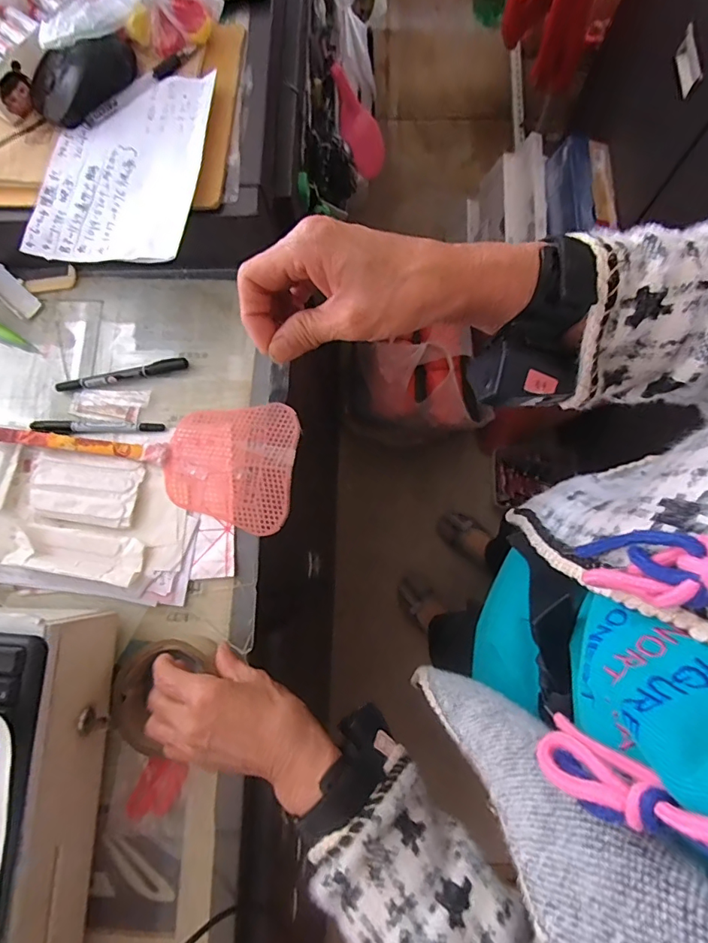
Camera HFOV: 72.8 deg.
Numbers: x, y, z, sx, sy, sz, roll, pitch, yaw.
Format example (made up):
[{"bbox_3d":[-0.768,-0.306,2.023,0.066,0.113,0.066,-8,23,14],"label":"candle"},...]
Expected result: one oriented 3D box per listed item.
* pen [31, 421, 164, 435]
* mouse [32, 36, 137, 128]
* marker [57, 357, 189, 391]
[{"bbox_3d":[-0.262,-0.045,0.490,0.131,0.009,0.014,1,76,2],"label":"pen"},{"bbox_3d":[-0.255,-0.375,0.459,0.103,0.033,0.052,-32,77,-6],"label":"mouse"},{"bbox_3d":[-0.243,-0.101,0.501,0.139,0.010,0.016,-10,76,-1],"label":"marker"}]

